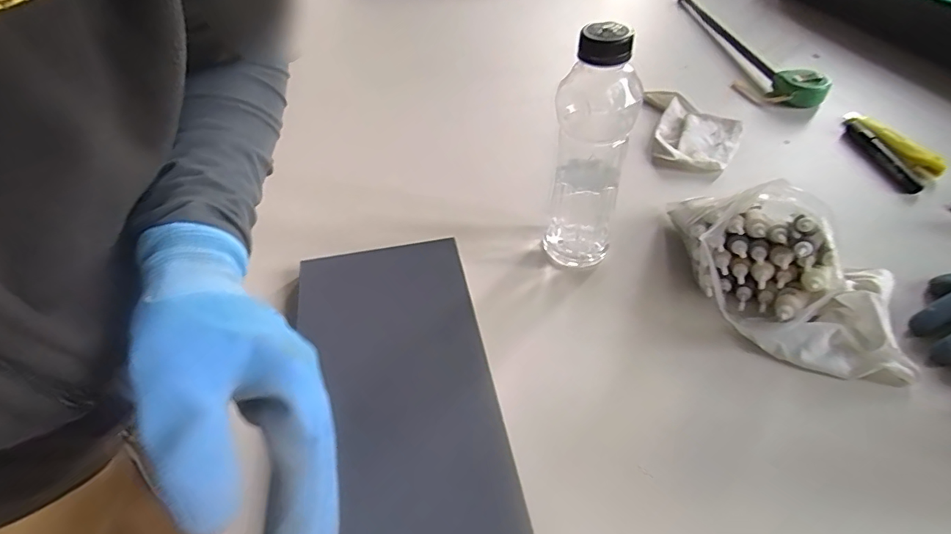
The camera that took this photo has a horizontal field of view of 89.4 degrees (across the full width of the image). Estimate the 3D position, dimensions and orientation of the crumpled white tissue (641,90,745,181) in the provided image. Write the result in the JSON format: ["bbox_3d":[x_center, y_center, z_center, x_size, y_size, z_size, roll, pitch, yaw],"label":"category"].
[{"bbox_3d":[0.294,-0.183,0.647,0.113,0.021,0.184,7,47,7],"label":"crumpled white tissue"}]

